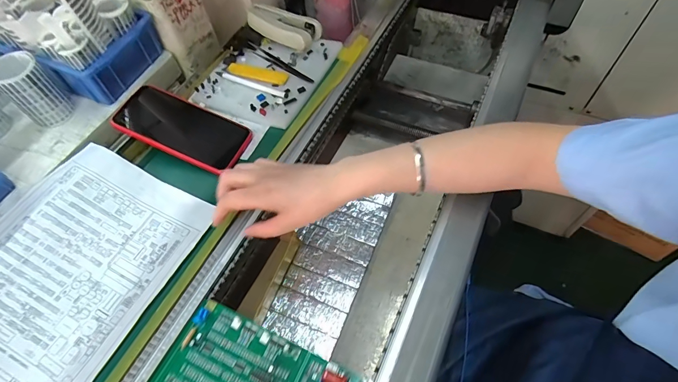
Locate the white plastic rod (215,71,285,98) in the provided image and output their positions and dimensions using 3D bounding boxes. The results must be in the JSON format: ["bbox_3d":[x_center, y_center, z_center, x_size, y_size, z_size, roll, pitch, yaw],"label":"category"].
[{"bbox_3d":[-0.127,-0.153,0.525,0.121,0.006,0.011,24,61,18],"label":"white plastic rod"}]

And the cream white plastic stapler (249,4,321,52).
[{"bbox_3d":[-0.085,-0.249,0.565,0.111,0.037,0.051,24,61,18],"label":"cream white plastic stapler"}]

